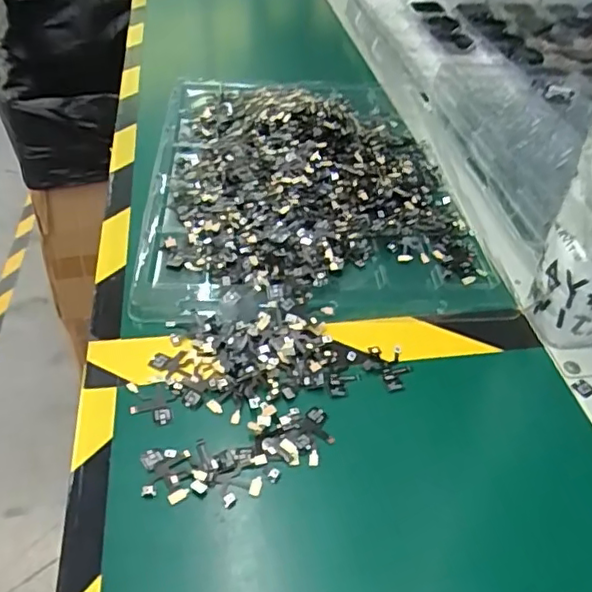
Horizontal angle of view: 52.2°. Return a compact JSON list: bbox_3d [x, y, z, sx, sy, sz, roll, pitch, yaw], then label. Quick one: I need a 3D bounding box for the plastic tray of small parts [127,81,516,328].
[{"bbox_3d":[0.007,-0.120,0.544,0.266,0.026,0.374,0,43,-6],"label":"plastic tray of small parts"}]

